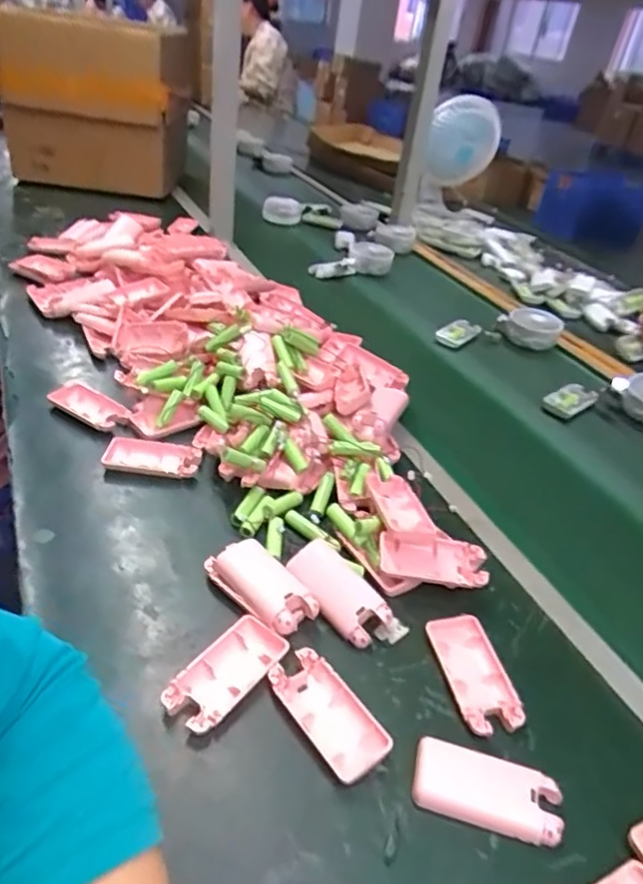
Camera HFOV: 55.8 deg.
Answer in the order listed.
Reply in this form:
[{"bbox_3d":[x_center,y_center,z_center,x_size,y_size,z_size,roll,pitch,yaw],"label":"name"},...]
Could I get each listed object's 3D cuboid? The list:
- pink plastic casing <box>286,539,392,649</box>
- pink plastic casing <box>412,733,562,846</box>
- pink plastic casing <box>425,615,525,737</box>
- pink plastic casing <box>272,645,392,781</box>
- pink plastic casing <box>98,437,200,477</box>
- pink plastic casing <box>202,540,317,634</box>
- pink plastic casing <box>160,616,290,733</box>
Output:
[{"bbox_3d":[0.011,0.129,0.515,0.052,0.026,0.099,-23,45,-36],"label":"pink plastic casing"},{"bbox_3d":[0.108,0.229,0.399,0.093,0.013,0.045,15,36,11],"label":"pink plastic casing"},{"bbox_3d":[0.117,0.179,0.471,0.047,0.016,0.095,-2,36,-13],"label":"pink plastic casing"},{"bbox_3d":[0.004,0.192,0.431,0.045,0.015,0.093,-21,44,-34],"label":"pink plastic casing"},{"bbox_3d":[-0.176,0.017,0.633,0.096,0.012,0.047,9,35,2],"label":"pink plastic casing"},{"bbox_3d":[-0.050,0.122,0.509,0.102,0.027,0.047,34,43,32],"label":"pink plastic casing"},{"bbox_3d":[-0.070,0.172,0.449,0.047,0.017,0.094,26,39,25],"label":"pink plastic casing"}]

